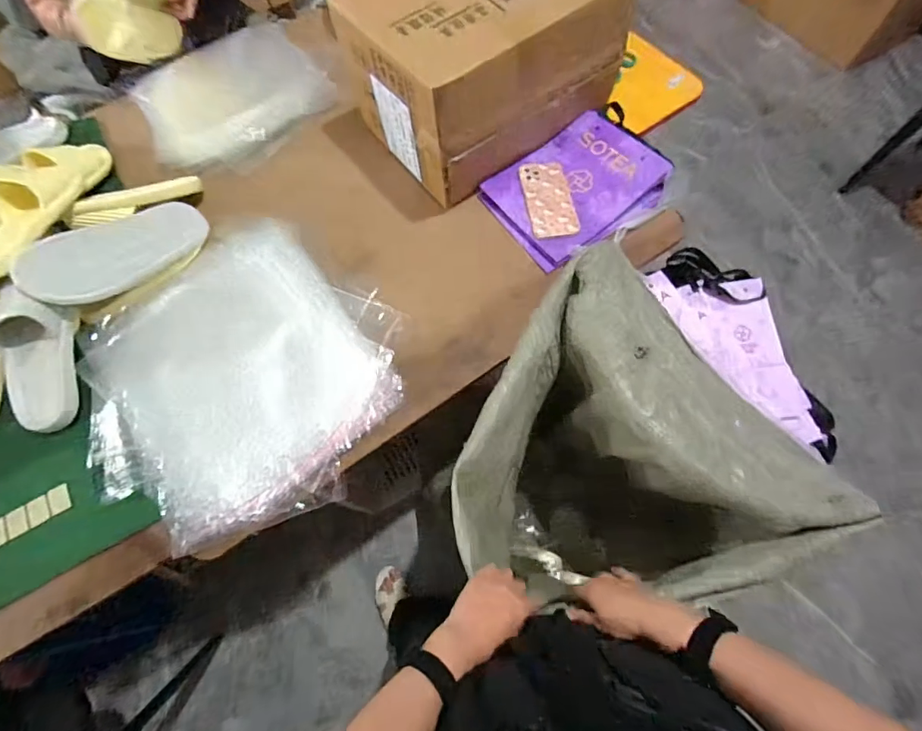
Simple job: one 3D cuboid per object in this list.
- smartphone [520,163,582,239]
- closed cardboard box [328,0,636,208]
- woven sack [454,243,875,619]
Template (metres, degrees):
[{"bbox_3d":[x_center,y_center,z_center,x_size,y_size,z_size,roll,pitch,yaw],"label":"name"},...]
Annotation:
[{"bbox_3d":[0.156,-0.296,0.810,0.082,0.012,0.154,-10,68,-3],"label":"smartphone"},{"bbox_3d":[0.037,-0.526,0.778,0.391,0.241,0.280,-32,71,-11],"label":"closed cardboard box"},{"bbox_3d":[0.195,0.203,0.838,0.424,0.550,0.465,-31,70,-11],"label":"woven sack"}]

